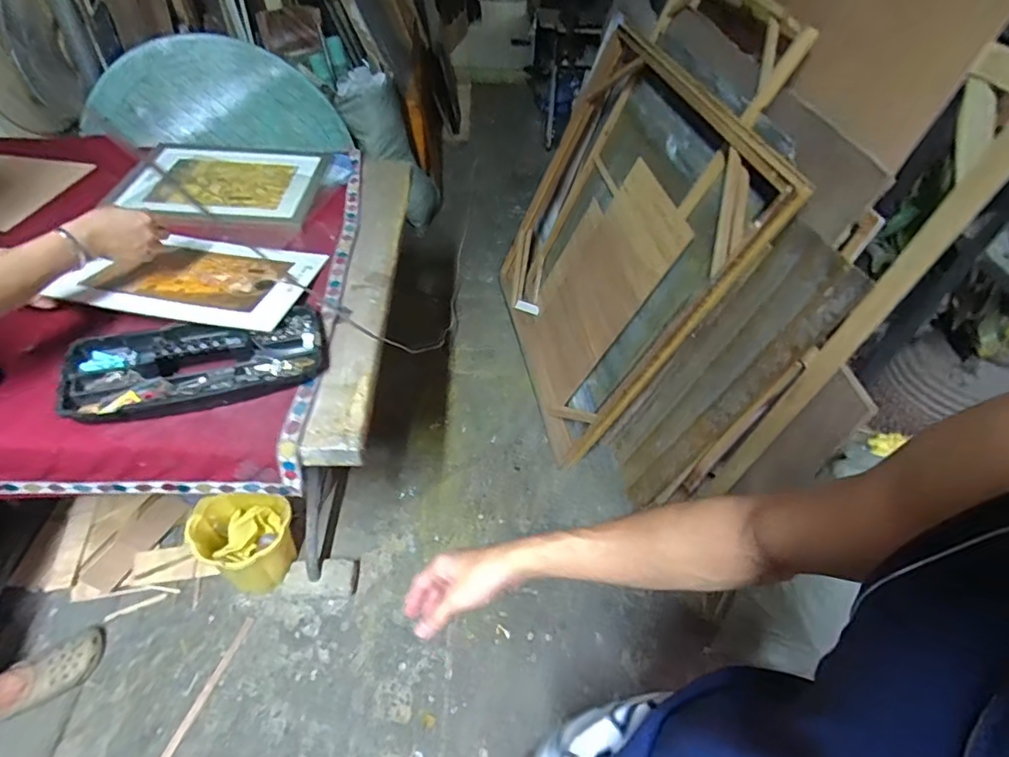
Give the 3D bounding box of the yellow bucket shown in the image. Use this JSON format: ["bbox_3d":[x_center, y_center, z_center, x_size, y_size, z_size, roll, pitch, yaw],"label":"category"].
[{"bbox_3d":[-0.677,0.446,1.371,0.218,0.259,0.204,2,47,-2],"label":"yellow bucket"}]

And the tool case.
[{"bbox_3d":[-0.488,-0.035,0.838,0.388,0.051,0.185,-13,49,-14],"label":"tool case"}]

